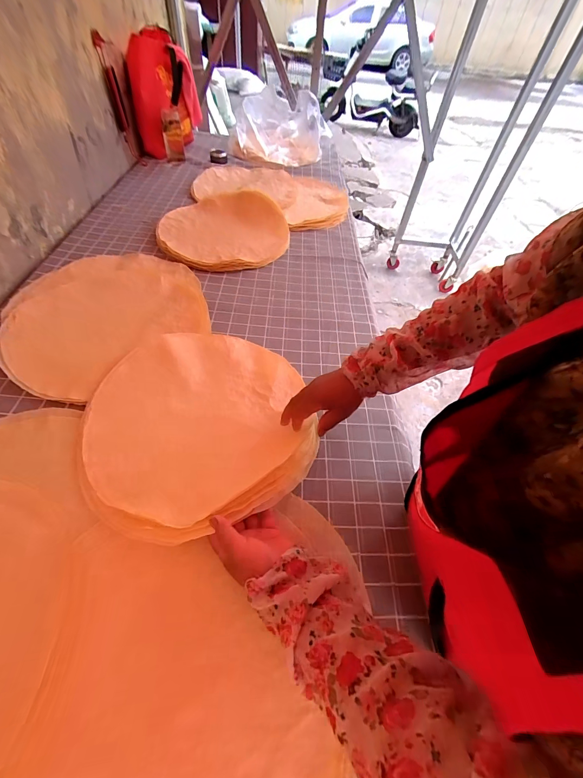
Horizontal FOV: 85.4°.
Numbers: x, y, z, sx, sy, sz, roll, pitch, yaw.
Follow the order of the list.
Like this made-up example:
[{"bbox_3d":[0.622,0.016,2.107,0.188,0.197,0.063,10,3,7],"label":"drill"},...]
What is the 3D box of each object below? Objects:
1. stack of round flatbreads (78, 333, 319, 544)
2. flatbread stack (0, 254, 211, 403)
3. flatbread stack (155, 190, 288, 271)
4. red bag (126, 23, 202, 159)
[{"bbox_3d":[-0.138,0.042,0.511,0.346,0.047,0.356,-6,53,-10],"label":"stack of round flatbreads"},{"bbox_3d":[-0.388,-0.177,0.671,0.403,0.040,0.414,-32,62,-26],"label":"flatbread stack"},{"bbox_3d":[-0.192,-0.455,0.882,0.356,0.072,0.360,10,52,2],"label":"flatbread stack"},{"bbox_3d":[-0.483,-1.135,1.225,0.181,0.303,0.365,3,51,-4],"label":"red bag"}]

